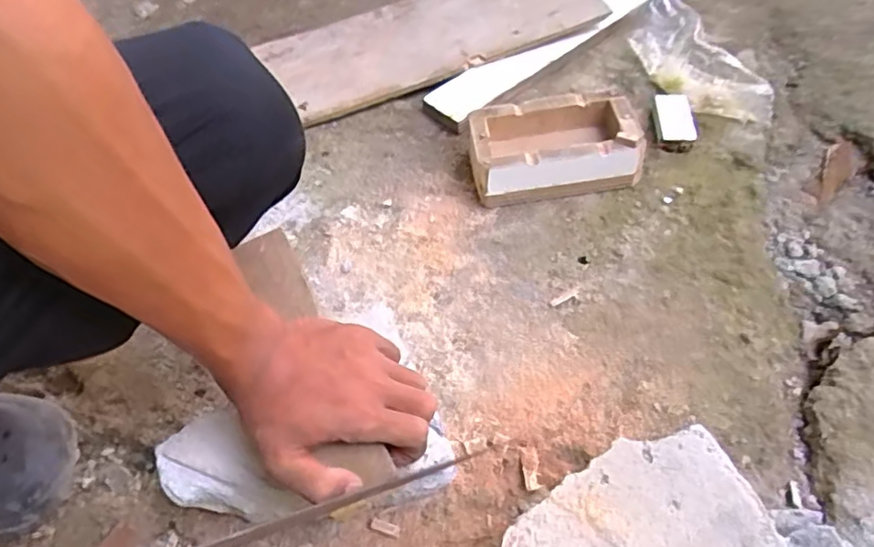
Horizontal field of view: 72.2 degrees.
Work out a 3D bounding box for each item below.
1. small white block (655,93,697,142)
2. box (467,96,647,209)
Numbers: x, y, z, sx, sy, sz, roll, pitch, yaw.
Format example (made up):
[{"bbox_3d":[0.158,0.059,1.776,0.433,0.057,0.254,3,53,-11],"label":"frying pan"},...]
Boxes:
[{"bbox_3d":[0.270,-0.173,0.675,0.040,0.014,0.077,2,53,8],"label":"small white block"},{"bbox_3d":[0.123,-0.133,0.640,0.176,0.061,0.102,-6,53,2],"label":"box"}]

